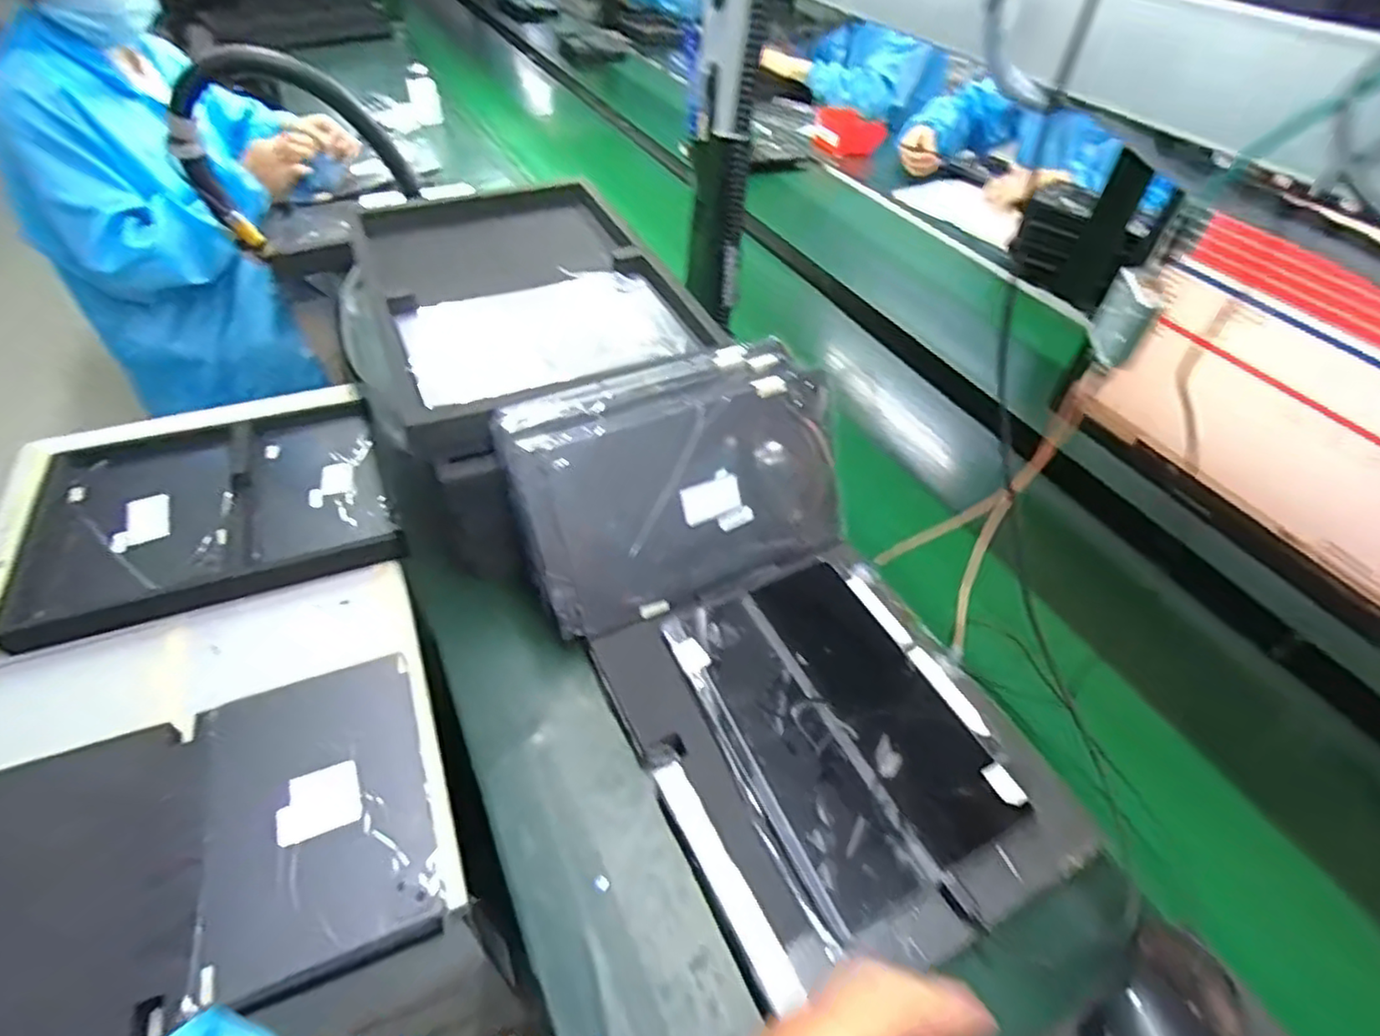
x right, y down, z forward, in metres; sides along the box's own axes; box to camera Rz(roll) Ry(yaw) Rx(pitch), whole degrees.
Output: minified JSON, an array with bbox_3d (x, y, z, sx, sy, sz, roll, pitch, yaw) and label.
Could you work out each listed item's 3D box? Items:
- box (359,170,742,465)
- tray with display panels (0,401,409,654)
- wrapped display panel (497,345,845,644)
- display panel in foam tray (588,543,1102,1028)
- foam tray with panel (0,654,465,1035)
[{"bbox_3d":[-0.178,-0.223,0.709,0.284,0.107,0.429,-18,50,-20],"label":"box"},{"bbox_3d":[-0.582,-0.012,0.816,0.394,0.053,0.303,-19,51,-21],"label":"tray with display panels"},{"bbox_3d":[-0.005,-0.027,0.572,0.278,0.202,0.050,-18,22,-14],"label":"wrapped display panel"},{"bbox_3d":[0.104,0.169,0.514,0.254,0.048,0.306,-18,50,-20],"label":"display panel in foam tray"},{"bbox_3d":[-0.416,0.274,0.535,0.398,0.037,0.281,-17,50,-19],"label":"foam tray with panel"}]

